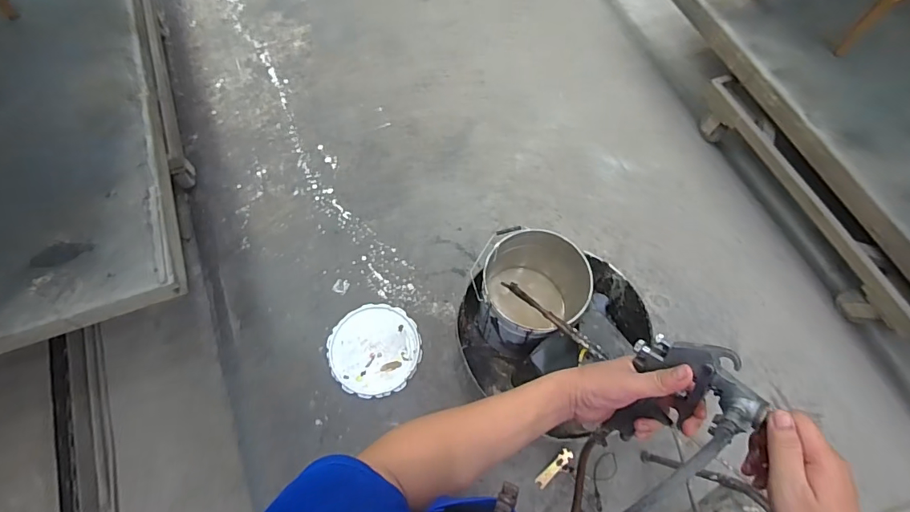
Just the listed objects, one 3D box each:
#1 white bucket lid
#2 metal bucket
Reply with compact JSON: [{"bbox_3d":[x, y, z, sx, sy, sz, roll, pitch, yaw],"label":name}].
[{"bbox_3d":[-0.268,0.314,1.536,0.295,0.025,0.301,-18,69,-10],"label":"white bucket lid"},{"bbox_3d":[0.215,0.121,1.420,0.308,0.349,0.315,1,67,-2],"label":"metal bucket"}]

